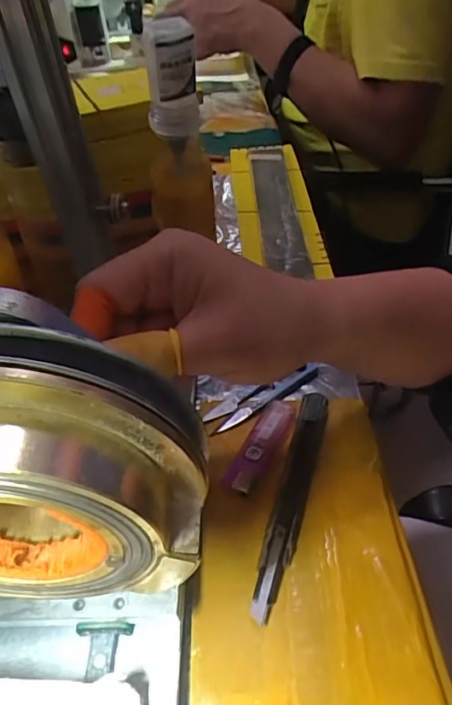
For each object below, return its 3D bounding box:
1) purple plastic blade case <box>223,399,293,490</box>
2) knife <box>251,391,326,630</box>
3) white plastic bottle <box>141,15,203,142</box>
[{"bbox_3d":[0.024,0.062,0.346,0.022,0.007,0.080,17,50,20],"label":"purple plastic blade case"},{"bbox_3d":[0.043,0.088,0.322,0.018,0.008,0.155,11,48,15],"label":"knife"},{"bbox_3d":[-0.040,-0.198,0.370,0.037,0.073,0.029,-3,46,1],"label":"white plastic bottle"}]

